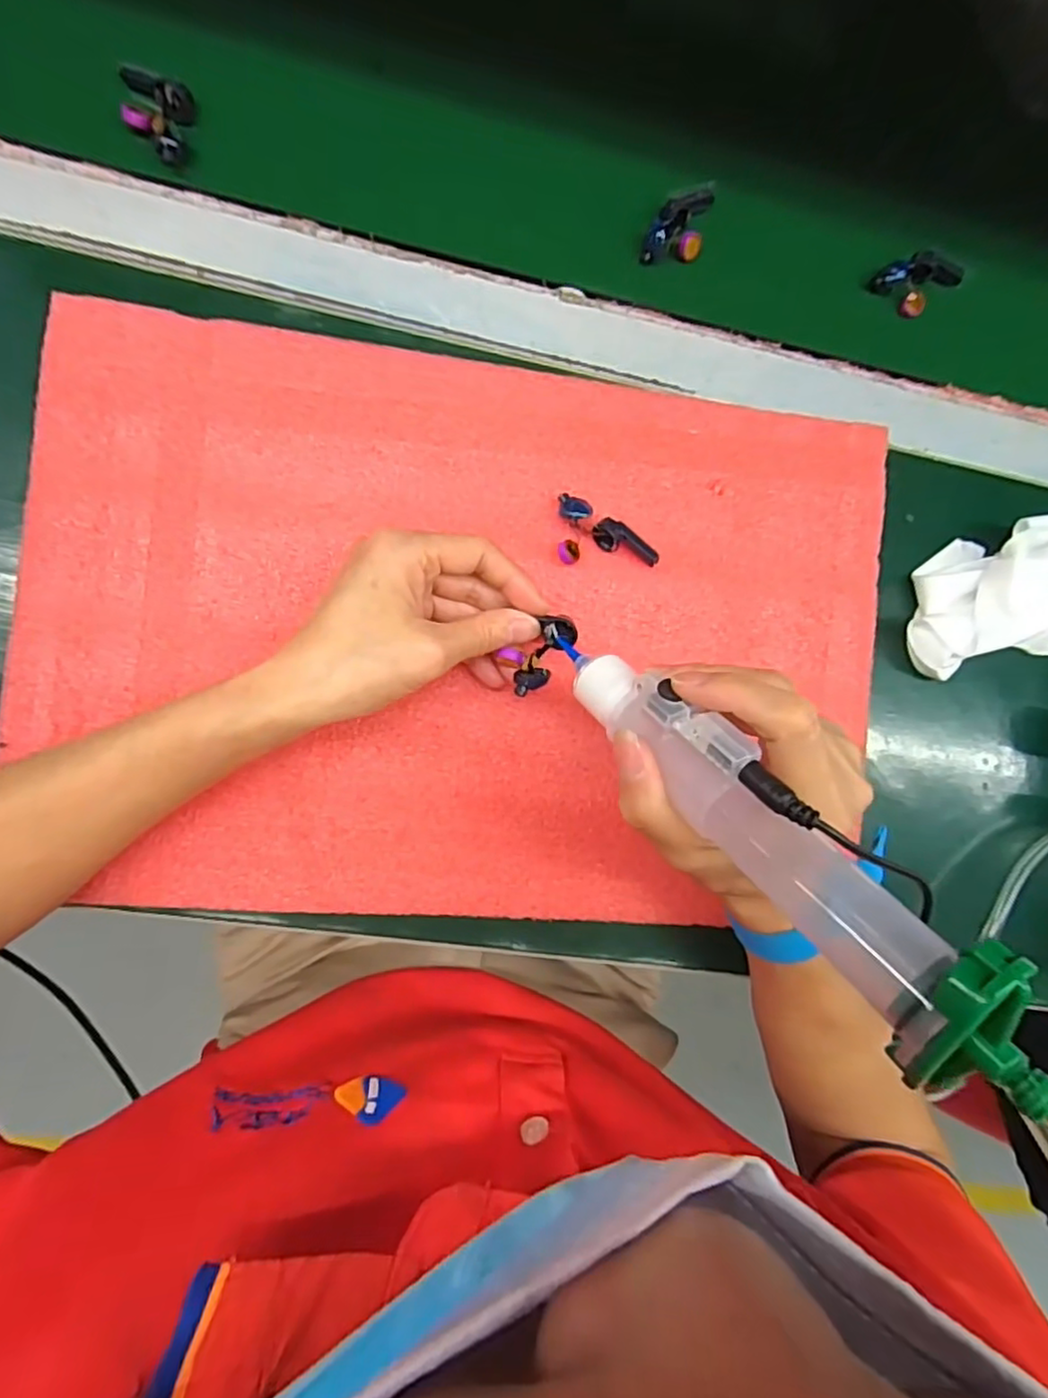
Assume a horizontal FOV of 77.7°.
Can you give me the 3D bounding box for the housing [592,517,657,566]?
[{"bbox_3d":[0.050,-0.076,0.319,0.034,0.012,0.013,31,84,-7],"label":"housing"}]

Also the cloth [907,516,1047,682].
[{"bbox_3d":[0.272,-0.054,0.348,0.132,0.041,0.080,-11,90,-9],"label":"cloth"}]

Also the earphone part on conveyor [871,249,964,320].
[{"bbox_3d":[0.221,-0.235,0.365,0.046,0.014,0.031,-37,94,-8],"label":"earphone part on conveyor"}]

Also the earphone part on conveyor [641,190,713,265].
[{"bbox_3d":[0.082,-0.250,0.342,0.028,0.012,0.046,20,85,-8],"label":"earphone part on conveyor"}]

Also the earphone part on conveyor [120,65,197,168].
[{"bbox_3d":[-0.172,-0.269,0.302,0.031,0.013,0.040,7,87,-9],"label":"earphone part on conveyor"}]

